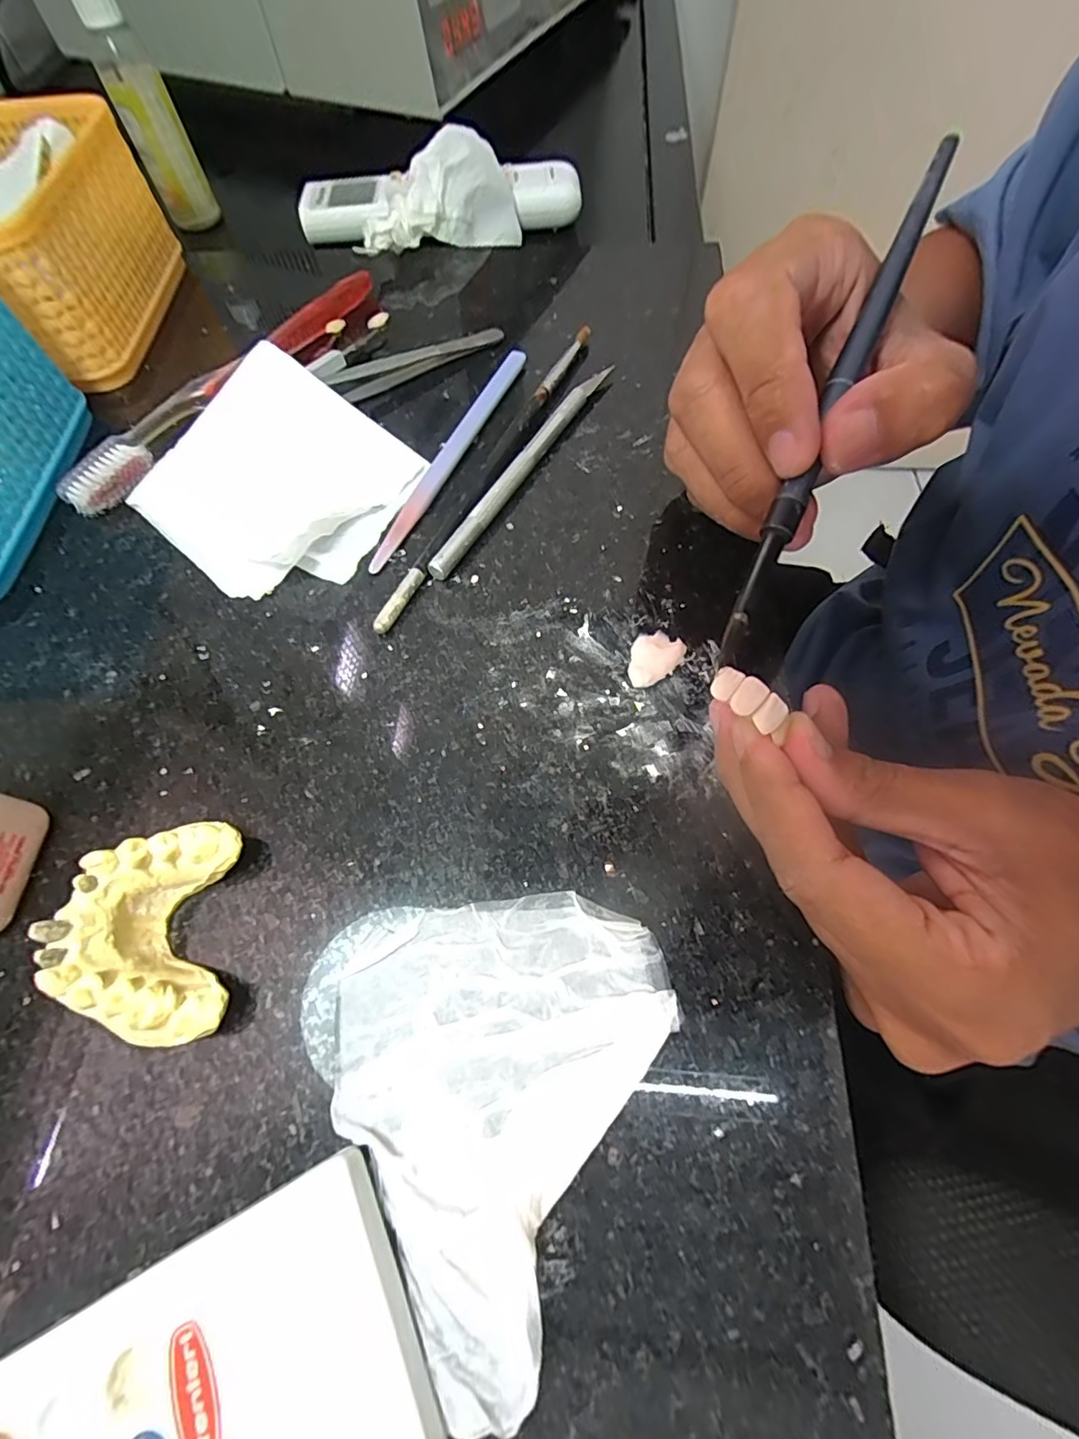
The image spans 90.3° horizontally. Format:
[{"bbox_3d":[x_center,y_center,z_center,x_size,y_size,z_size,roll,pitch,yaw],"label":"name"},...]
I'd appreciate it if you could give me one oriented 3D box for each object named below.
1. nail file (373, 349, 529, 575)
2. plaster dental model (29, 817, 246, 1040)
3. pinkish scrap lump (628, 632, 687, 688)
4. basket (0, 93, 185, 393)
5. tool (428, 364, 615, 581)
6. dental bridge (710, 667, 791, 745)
[{"bbox_3d":[-0.038,-0.118,0.233,0.011,0.004,0.137,21,67,11],"label":"nail file"},{"bbox_3d":[-0.103,0.056,0.144,0.037,0.026,0.054,-8,64,-2],"label":"plaster dental model"},{"bbox_3d":[0.039,-0.022,0.187,0.017,0.004,0.024,40,72,19],"label":"pinkish scrap lump"},{"bbox_3d":[-0.266,-0.228,0.262,0.131,0.063,0.131,0,64,2],"label":"basket"},{"bbox_3d":[-0.006,-0.109,0.227,0.008,0.007,0.136,27,68,14],"label":"tool"},{"bbox_3d":[0.055,-0.006,0.140,0.021,0.004,0.009,37,71,6],"label":"dental bridge"}]

